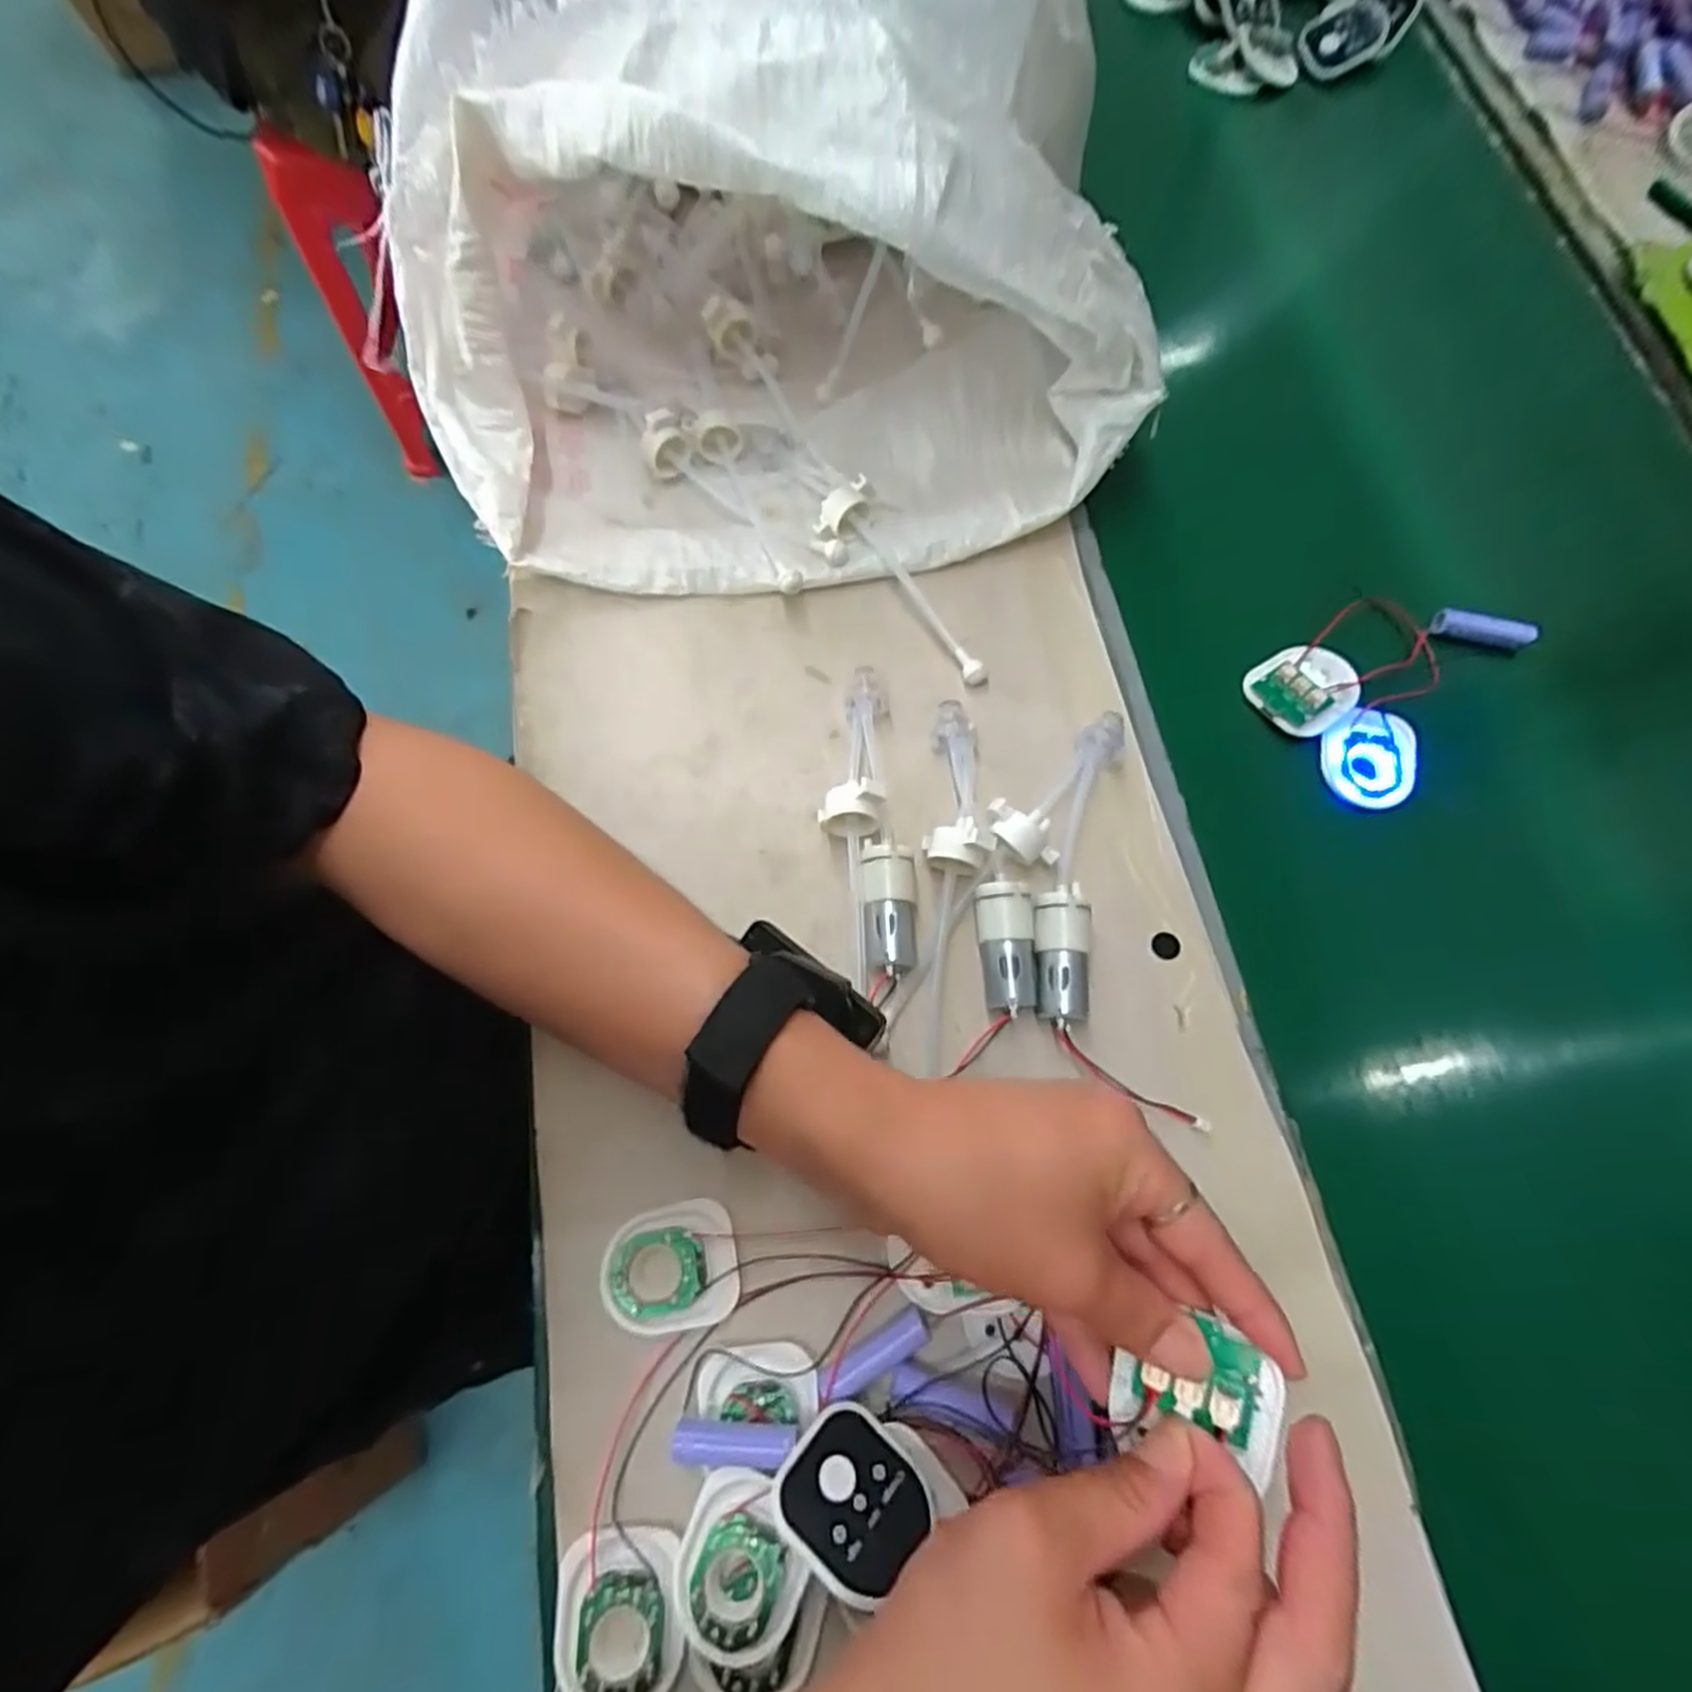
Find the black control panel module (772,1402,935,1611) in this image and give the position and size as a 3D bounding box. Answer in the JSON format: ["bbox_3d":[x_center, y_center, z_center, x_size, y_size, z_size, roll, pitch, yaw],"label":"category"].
[{"bbox_3d":[0.002,0.237,0.286,0.048,0.005,0.050,31,39,26],"label":"black control panel module"}]

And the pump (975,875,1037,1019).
[{"bbox_3d":[0.075,0.048,0.368,0.025,0.026,0.059,-3,72,0],"label":"pump"}]

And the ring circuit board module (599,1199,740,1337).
[{"bbox_3d":[-0.076,0.183,0.336,0.058,0.010,0.048,-12,72,-3],"label":"ring circuit board module"}]

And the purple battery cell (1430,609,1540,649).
[{"bbox_3d":[0.361,-0.124,0.439,0.051,0.011,0.015,9,72,4],"label":"purple battery cell"}]

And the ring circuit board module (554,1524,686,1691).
[{"bbox_3d":[-0.085,0.291,0.292,0.045,0.007,0.055,-7,72,-1],"label":"ring circuit board module"}]

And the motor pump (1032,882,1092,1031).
[{"bbox_3d":[0.101,0.052,0.366,0.025,0.020,0.063,1,72,1],"label":"motor pump"}]

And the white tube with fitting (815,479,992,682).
[{"bbox_3d":[0.028,-0.142,0.426,0.033,0.027,0.137,-32,74,-9],"label":"white tube with fitting"}]

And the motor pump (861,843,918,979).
[{"bbox_3d":[0.021,0.031,0.376,0.025,0.023,0.061,-3,72,0],"label":"motor pump"}]

